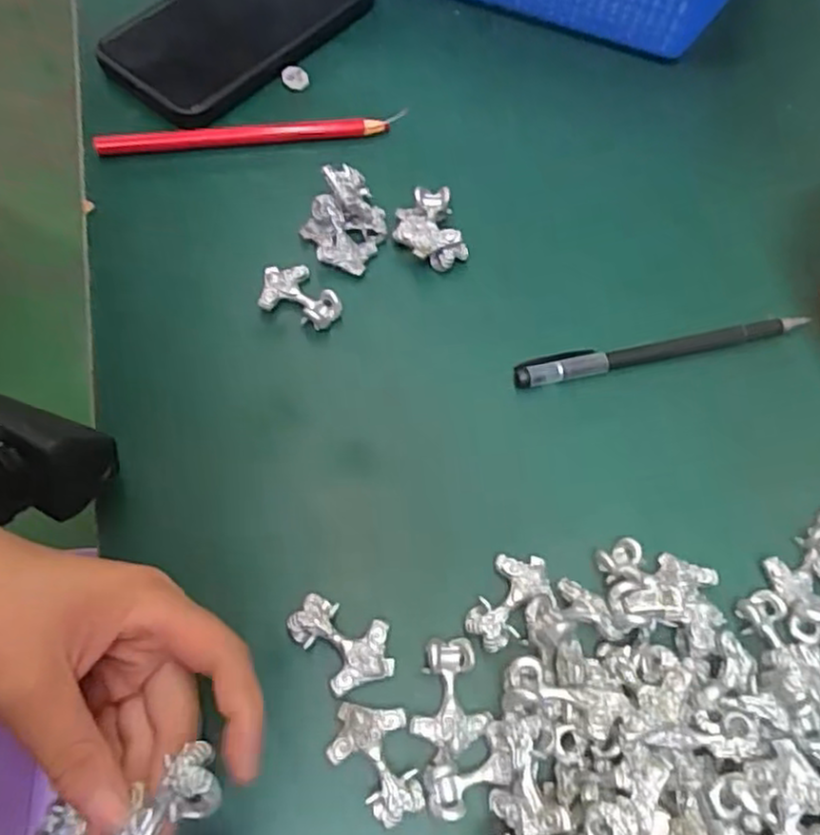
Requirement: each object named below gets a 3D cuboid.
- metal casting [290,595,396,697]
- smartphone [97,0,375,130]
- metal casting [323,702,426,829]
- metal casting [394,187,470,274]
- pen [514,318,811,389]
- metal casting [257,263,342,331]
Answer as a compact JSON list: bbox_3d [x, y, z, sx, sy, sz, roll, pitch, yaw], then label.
[{"bbox_3d":[-0.025,0.086,0.271,0.029,0.012,0.040,-35,71,-18],"label":"metal casting"},{"bbox_3d":[-0.095,-0.225,0.400,0.078,0.015,0.154,40,70,12],"label":"smartphone"},{"bbox_3d":[-0.013,0.125,0.255,0.029,0.011,0.041,-12,66,-8],"label":"metal casting"},{"bbox_3d":[0.009,-0.093,0.352,0.029,0.024,0.036,-18,67,-11],"label":"metal casting"},{"bbox_3d":[0.122,-0.034,0.341,0.149,0.009,0.012,-12,66,-9],"label":"pen"},{"bbox_3d":[-0.051,-0.058,0.336,0.038,0.012,0.029,16,65,5],"label":"metal casting"}]

